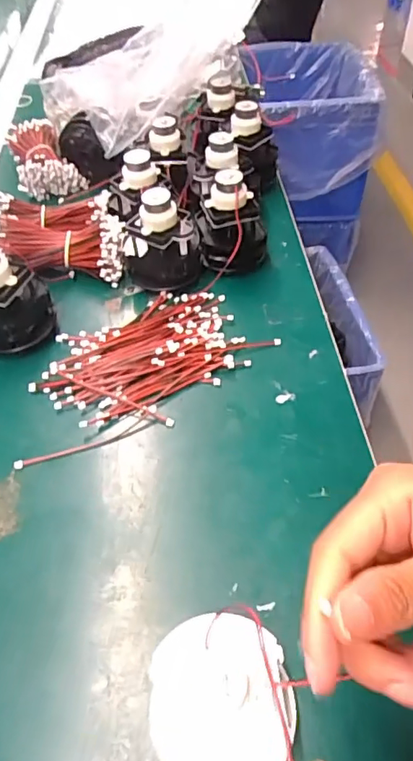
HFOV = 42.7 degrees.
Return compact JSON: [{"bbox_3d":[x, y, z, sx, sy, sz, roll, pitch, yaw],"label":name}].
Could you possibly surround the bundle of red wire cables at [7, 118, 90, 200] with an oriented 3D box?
[{"bbox_3d":[-0.191,-0.266,0.620,0.071,0.044,0.118,-17,51,-12],"label":"bundle of red wire cables"}]

